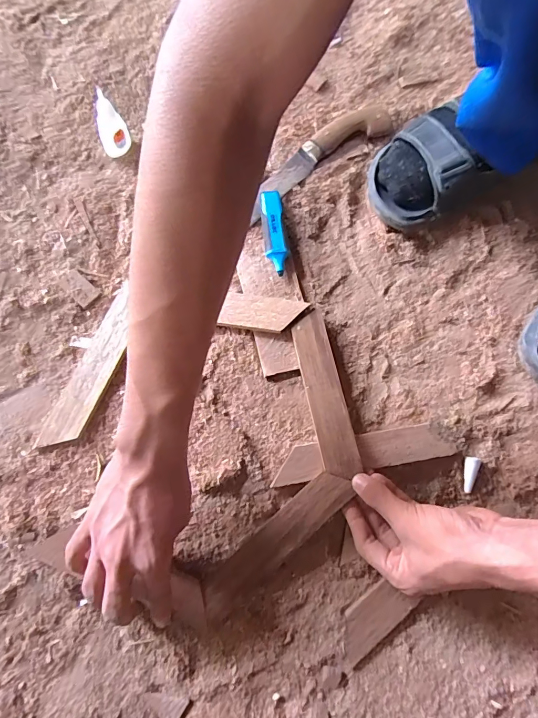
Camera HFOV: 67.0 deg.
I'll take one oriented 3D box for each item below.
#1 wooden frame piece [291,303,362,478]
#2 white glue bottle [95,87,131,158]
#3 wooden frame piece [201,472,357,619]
[{"bbox_3d":[0.057,0.031,0.417,0.038,0.010,0.168,-11,72,-4],"label":"wooden frame piece"},{"bbox_3d":[-0.183,-0.268,0.466,0.034,0.077,0.019,-27,79,-7],"label":"white glue bottle"},{"bbox_3d":[0.006,0.171,0.384,0.168,0.010,0.036,-41,81,-4],"label":"wooden frame piece"}]

